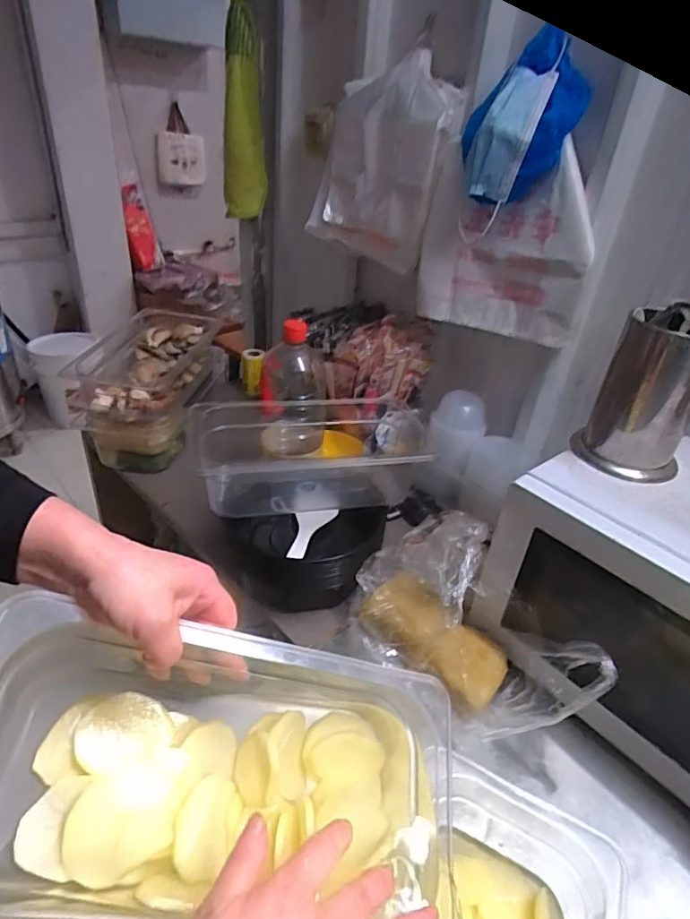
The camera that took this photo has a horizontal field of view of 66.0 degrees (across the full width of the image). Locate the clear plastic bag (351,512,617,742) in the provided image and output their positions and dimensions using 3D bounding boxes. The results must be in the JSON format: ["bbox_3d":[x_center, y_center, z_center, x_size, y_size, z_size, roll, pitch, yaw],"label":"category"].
[{"bbox_3d":[0.142,0.189,0.610,0.136,0.147,0.285,-21,42,-33],"label":"clear plastic bag"}]

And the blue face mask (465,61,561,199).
[{"bbox_3d":[0.230,-0.468,0.764,0.087,0.167,0.057,34,23,35],"label":"blue face mask"}]

